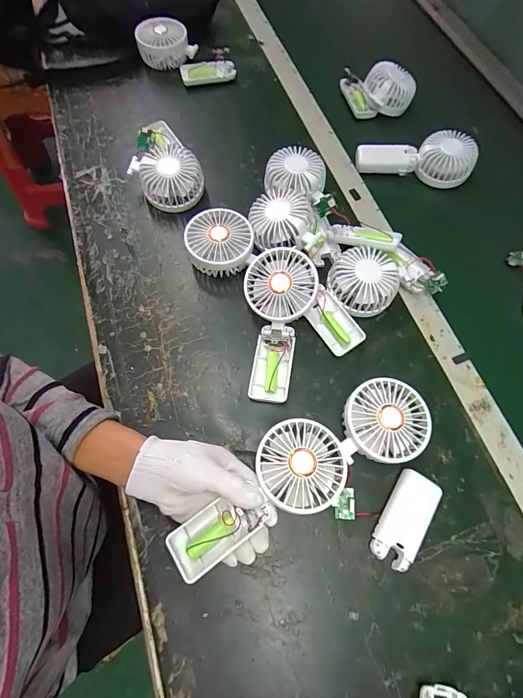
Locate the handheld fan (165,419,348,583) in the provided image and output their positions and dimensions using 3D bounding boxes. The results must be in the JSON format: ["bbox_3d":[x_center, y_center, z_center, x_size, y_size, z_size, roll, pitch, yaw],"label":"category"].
[{"bbox_3d":[0.000,0.141,0.330,0.183,0.029,0.080,-35,73,-11],"label":"handheld fan"}]

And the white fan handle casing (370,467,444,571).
[{"bbox_3d":[0.148,0.174,0.352,0.045,0.015,0.092,31,69,10],"label":"white fan handle casing"}]

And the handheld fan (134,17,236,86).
[{"bbox_3d":[-0.131,-0.521,0.602,0.180,0.039,0.086,24,68,7],"label":"handheld fan"}]

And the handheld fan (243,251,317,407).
[{"bbox_3d":[0.019,-0.032,0.398,0.084,0.063,0.176,6,67,-1],"label":"handheld fan"}]

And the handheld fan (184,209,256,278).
[{"bbox_3d":[-0.057,-0.137,0.450,0.088,0.046,0.088,-6,68,-6],"label":"handheld fan"}]

